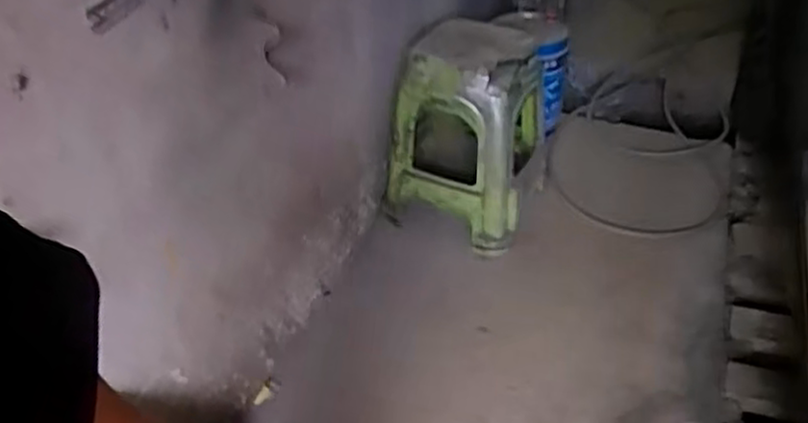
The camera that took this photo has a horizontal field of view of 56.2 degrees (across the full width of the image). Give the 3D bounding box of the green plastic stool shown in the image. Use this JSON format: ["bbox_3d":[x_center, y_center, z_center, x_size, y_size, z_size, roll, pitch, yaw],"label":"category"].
[{"bbox_3d":[0.146,-0.206,1.924,0.361,0.486,0.296,10,40,15],"label":"green plastic stool"}]

